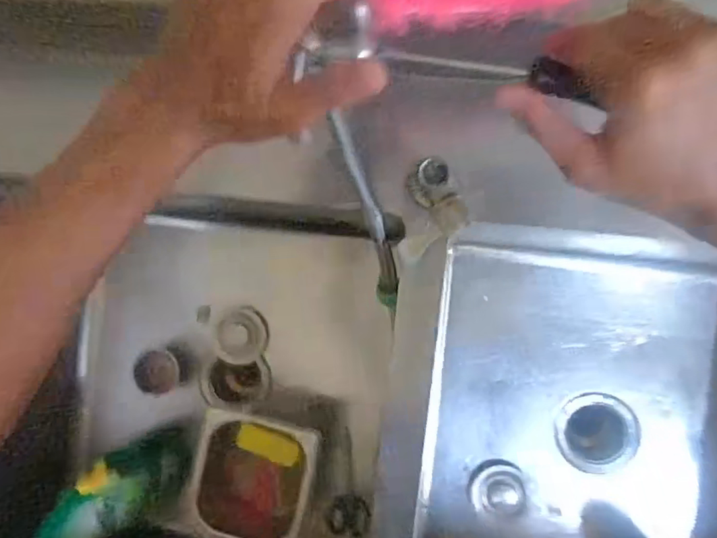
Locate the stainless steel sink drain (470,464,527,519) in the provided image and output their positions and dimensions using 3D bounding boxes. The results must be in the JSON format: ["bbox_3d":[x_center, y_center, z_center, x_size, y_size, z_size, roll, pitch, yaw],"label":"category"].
[{"bbox_3d":[0.201,0.321,0.749,0.076,0.010,0.072,0,90,8],"label":"stainless steel sink drain"}]

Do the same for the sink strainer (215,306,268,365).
[{"bbox_3d":[-0.177,0.101,0.796,0.074,0.019,0.083,-5,89,8],"label":"sink strainer"}]

